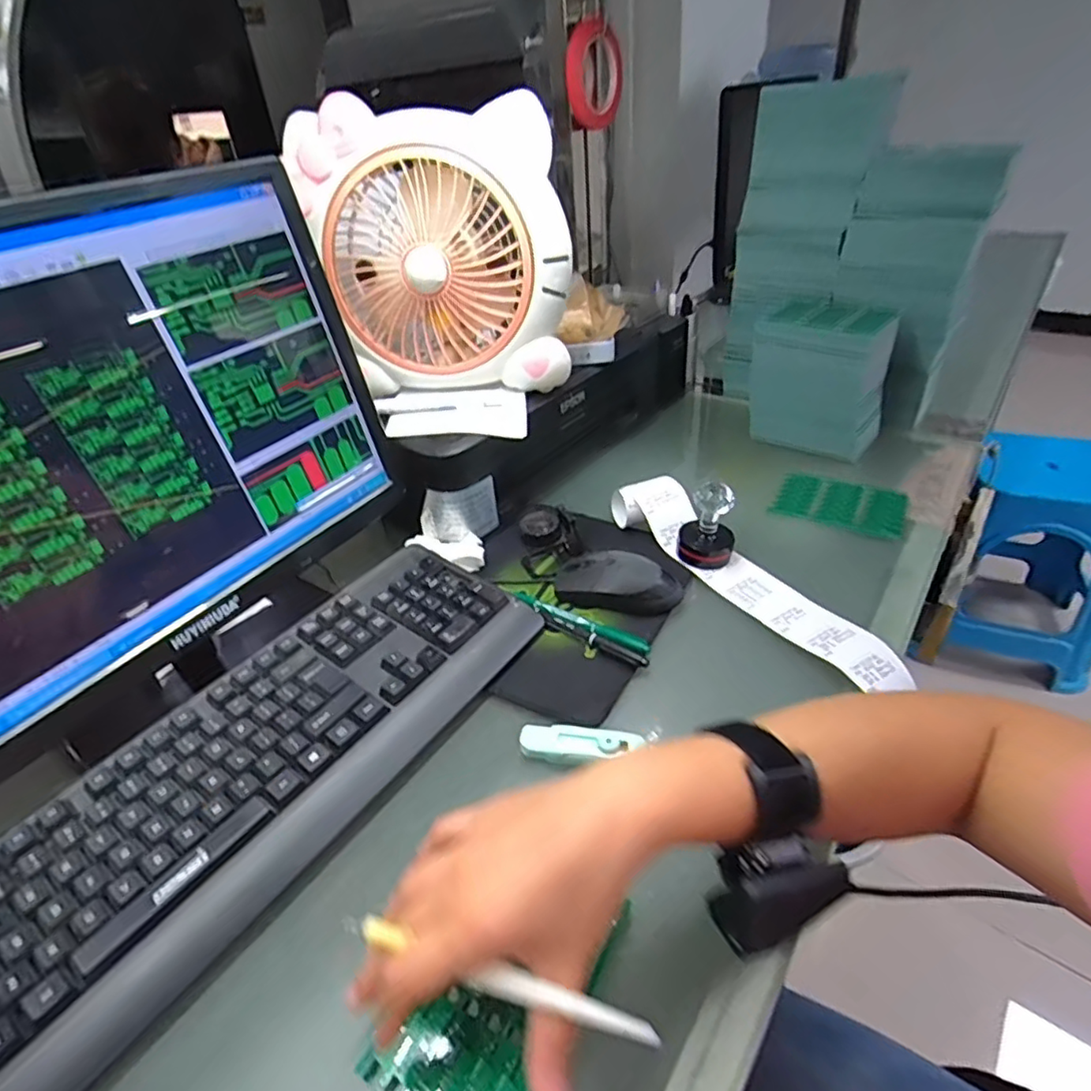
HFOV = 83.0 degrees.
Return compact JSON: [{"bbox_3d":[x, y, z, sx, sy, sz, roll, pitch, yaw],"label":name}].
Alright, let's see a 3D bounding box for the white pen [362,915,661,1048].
[{"bbox_3d":[-0.020,0.190,0.270,0.139,0.005,0.009,10,39,17],"label":"white pen"}]

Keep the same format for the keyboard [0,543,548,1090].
[{"bbox_3d":[-0.190,0.145,0.428,0.149,0.040,0.425,19,43,31],"label":"keyboard"}]

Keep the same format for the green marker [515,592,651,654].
[{"bbox_3d":[0.027,0.065,0.533,0.138,0.007,0.015,22,44,33],"label":"green marker"}]

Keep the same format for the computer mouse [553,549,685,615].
[{"bbox_3d":[0.064,0.032,0.552,0.110,0.034,0.050,5,37,14],"label":"computer mouse"}]

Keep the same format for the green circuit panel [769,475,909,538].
[{"bbox_3d":[0.311,-0.044,0.653,0.126,0.007,0.078,19,48,31],"label":"green circuit panel"}]

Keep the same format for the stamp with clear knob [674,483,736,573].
[{"bbox_3d":[0.150,-0.017,0.578,0.053,0.079,0.049,5,37,15],"label":"stamp with clear knob"}]

